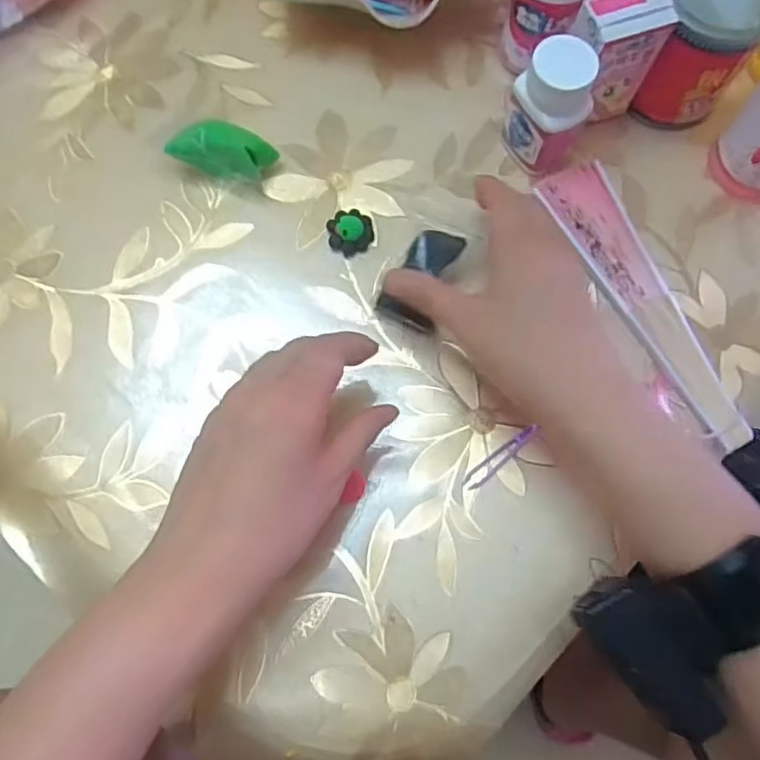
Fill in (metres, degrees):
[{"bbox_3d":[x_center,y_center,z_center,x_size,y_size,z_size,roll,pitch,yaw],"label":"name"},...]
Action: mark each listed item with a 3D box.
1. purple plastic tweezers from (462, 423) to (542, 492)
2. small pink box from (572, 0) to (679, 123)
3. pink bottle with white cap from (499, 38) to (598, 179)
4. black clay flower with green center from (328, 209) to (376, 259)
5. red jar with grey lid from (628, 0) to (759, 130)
[{"bbox_3d":[0.073,0.047,0.389,0.052,0.011,0.011,-40,79,-10],"label":"purple plastic tweezers"},{"bbox_3d":[0.147,-0.205,0.417,0.050,0.092,0.031,-20,76,-6],"label":"small pink box"},{"bbox_3d":[0.109,-0.173,0.413,0.038,0.082,0.044,-38,78,-10],"label":"pink bottle with white cap"},{"bbox_3d":[-0.019,-0.099,0.428,0.030,0.015,0.028,0,75,-1],"label":"black clay flower with green center"},{"bbox_3d":[0.205,-0.222,0.423,0.068,0.092,0.072,0,75,-1],"label":"red jar with grey lid"}]

